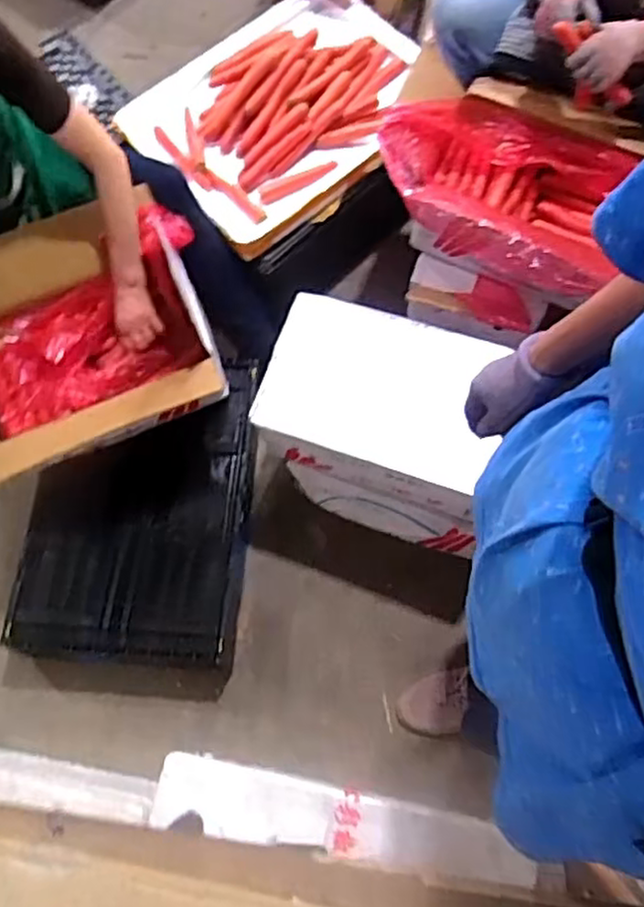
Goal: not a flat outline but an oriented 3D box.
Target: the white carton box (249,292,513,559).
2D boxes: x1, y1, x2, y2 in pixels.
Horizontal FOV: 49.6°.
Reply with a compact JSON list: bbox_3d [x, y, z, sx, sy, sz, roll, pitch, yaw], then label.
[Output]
[{"bbox_3d":[0.107,-0.057,1.190,0.389,0.211,0.293,18,72,9],"label":"white carton box"}]

